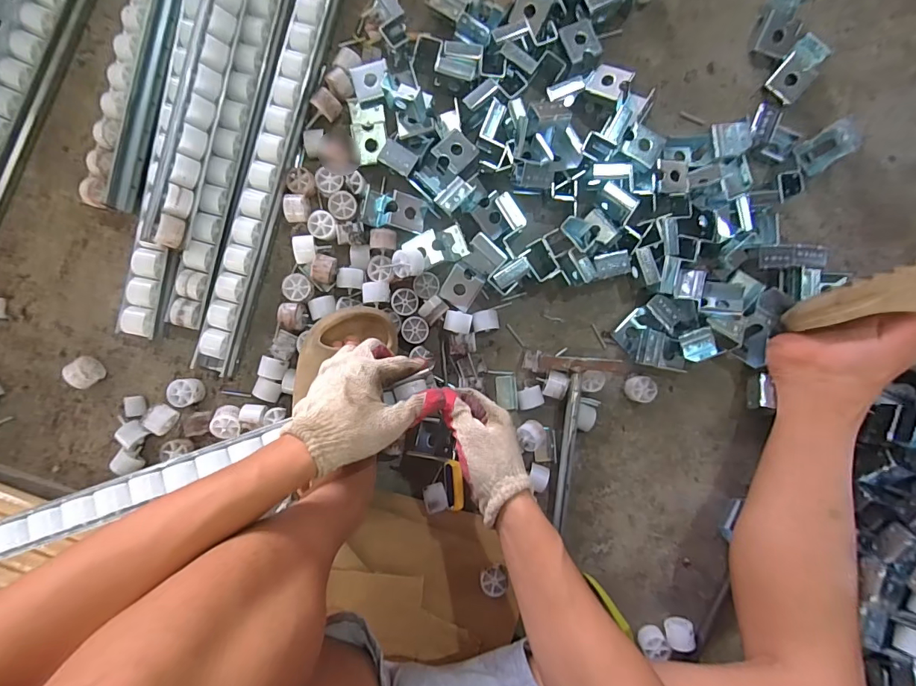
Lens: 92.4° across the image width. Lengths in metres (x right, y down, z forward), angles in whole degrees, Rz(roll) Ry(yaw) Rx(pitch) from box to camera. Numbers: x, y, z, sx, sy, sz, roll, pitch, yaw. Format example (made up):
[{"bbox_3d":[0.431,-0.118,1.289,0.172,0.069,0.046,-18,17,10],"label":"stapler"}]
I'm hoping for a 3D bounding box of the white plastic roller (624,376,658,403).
[{"bbox_3d":[0.244,0.061,0.591,0.038,0.025,0.034,9,88,-2],"label":"white plastic roller"}]

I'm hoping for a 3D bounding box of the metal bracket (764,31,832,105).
[{"bbox_3d":[0.471,-0.379,0.611,0.047,0.035,0.085,40,87,-1],"label":"metal bracket"}]

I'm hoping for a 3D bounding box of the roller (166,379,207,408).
[{"bbox_3d":[-0.346,0.063,0.561,0.033,0.027,0.034,0,88,-3],"label":"roller"}]

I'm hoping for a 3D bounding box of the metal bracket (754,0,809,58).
[{"bbox_3d":[0.445,-0.438,0.610,0.047,0.034,0.091,17,88,-2],"label":"metal bracket"}]

